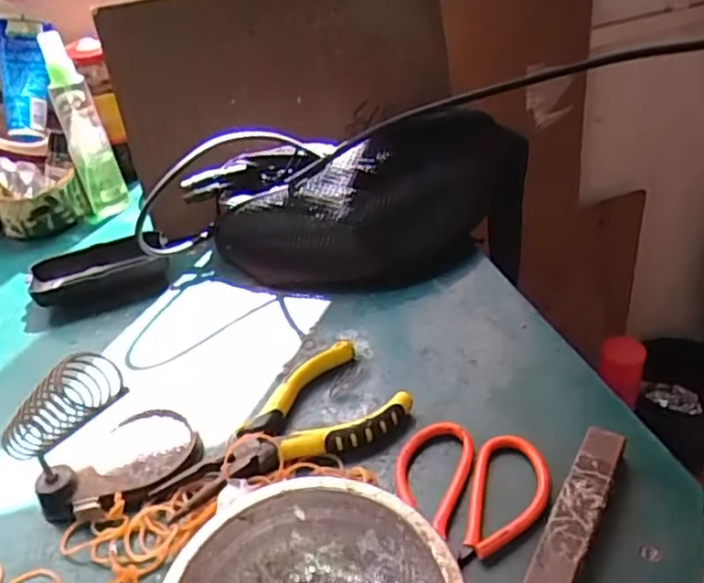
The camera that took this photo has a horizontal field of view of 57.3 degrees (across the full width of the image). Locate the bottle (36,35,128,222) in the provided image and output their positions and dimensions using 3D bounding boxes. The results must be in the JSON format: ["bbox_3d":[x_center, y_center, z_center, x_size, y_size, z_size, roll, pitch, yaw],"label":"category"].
[{"bbox_3d":[-0.254,-0.156,0.616,0.043,0.170,0.044,-16,38,-15],"label":"bottle"}]

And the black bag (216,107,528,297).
[{"bbox_3d":[0.018,-0.072,0.530,0.257,0.095,0.105,-10,37,-7],"label":"black bag"}]

